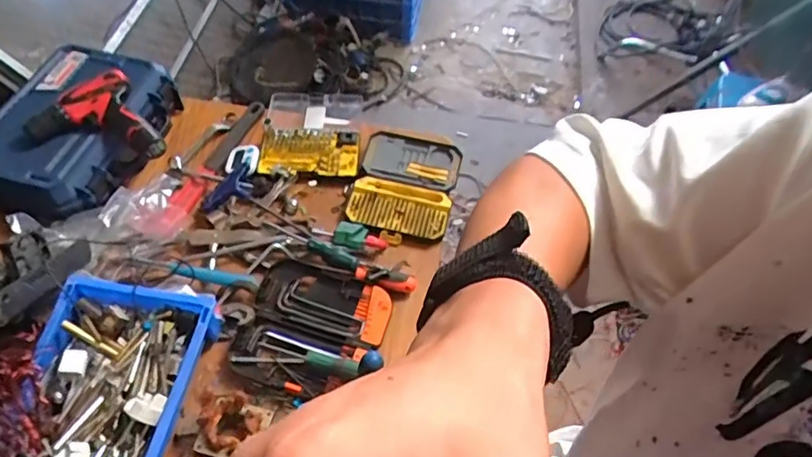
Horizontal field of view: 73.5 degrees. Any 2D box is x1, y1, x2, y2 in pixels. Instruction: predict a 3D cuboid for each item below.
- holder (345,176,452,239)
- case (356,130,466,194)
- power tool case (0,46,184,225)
[{"bbox_3d":[-0.013,-0.042,1.008,0.181,0.018,0.108,12,56,7],"label":"holder"},{"bbox_3d":[0.012,-0.138,1.079,0.188,0.024,0.130,12,56,7],"label":"case"},{"bbox_3d":[-0.608,-0.191,0.994,0.268,0.110,0.358,11,56,6],"label":"power tool case"}]

